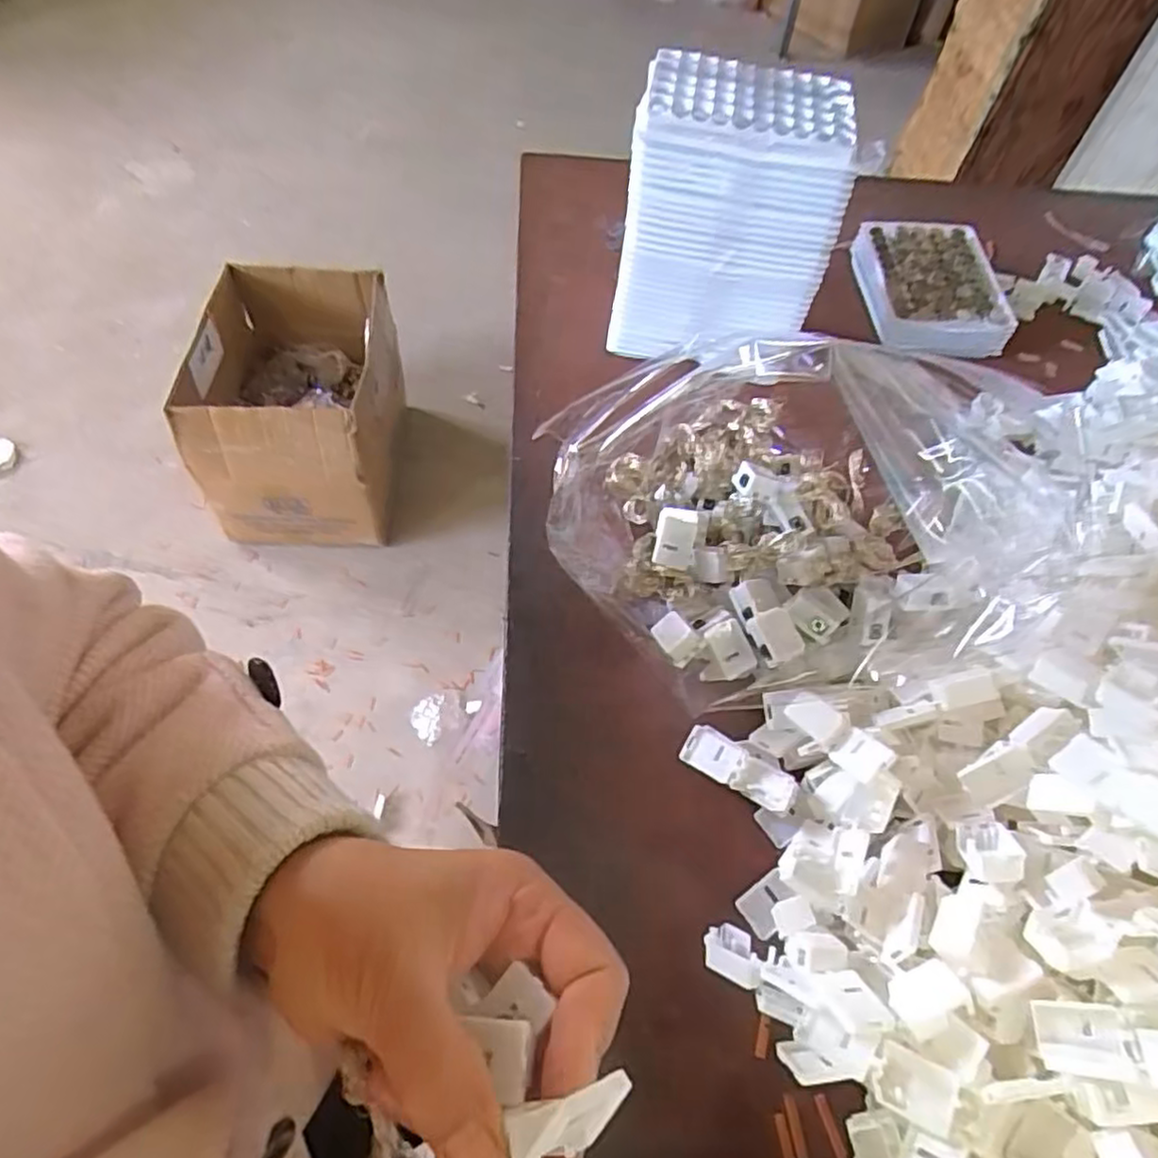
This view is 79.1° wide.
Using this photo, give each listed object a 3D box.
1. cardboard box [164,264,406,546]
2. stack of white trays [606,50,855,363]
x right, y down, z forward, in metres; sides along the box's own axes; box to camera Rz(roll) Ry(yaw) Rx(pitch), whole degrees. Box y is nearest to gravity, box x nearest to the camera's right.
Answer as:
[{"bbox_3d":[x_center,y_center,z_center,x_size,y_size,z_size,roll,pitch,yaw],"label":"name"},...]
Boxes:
[{"bbox_3d":[-0.490,-0.292,1.239,0.324,0.307,0.391,0,57,-5],"label":"cardboard box"},{"bbox_3d":[0.096,-0.235,0.474,0.130,0.169,0.086,10,56,3],"label":"stack of white trays"}]

